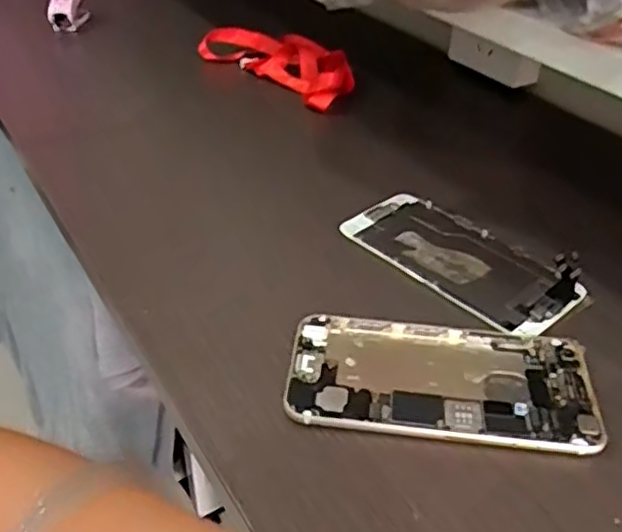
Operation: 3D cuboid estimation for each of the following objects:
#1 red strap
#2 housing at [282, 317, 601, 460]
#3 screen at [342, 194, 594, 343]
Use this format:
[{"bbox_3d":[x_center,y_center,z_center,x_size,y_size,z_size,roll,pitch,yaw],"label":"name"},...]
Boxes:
[{"bbox_3d":[-0.024,-0.182,0.592,0.158,0.027,0.069,31,48,32],"label":"red strap"},{"bbox_3d":[0.060,0.052,0.306,0.136,0.004,0.072,6,39,6],"label":"housing"},{"bbox_3d":[0.085,-0.011,0.377,0.067,0.017,0.133,-30,48,-33],"label":"screen"}]

